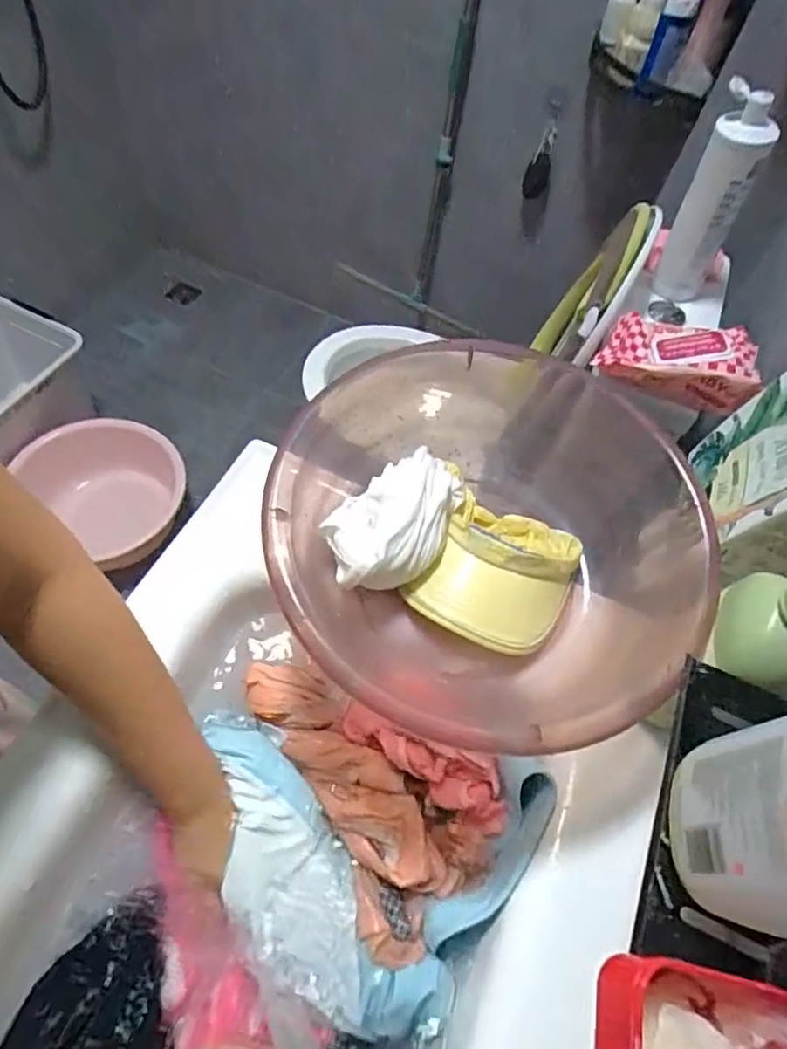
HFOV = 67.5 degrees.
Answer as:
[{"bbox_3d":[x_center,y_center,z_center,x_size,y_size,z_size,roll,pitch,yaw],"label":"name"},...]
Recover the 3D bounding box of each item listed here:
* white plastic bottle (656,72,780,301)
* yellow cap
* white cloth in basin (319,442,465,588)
[{"bbox_3d":[0.423,-0.426,0.797,0.094,0.259,0.077,32,62,12],"label":"white plastic bottle"},{"bbox_3d":[0.084,0.038,0.527,0.145,0.051,0.140,29,61,10],"label":"yellow cap"},{"bbox_3d":[0.005,-0.005,0.510,0.145,0.068,0.089,-36,70,-23],"label":"white cloth in basin"}]

